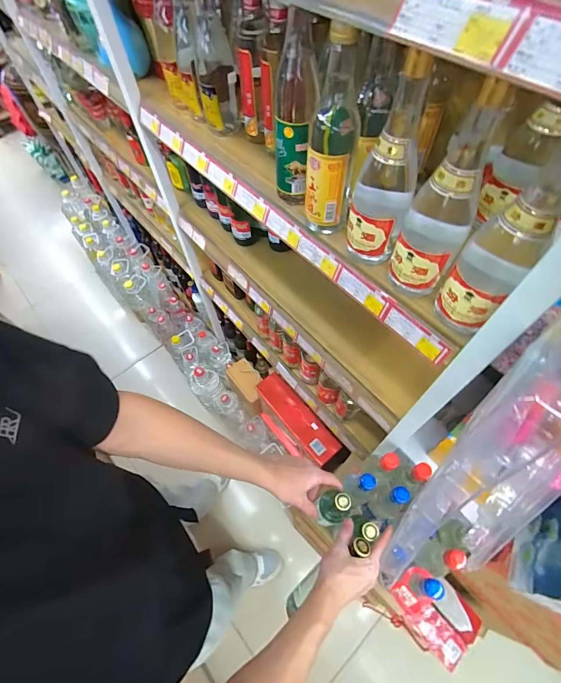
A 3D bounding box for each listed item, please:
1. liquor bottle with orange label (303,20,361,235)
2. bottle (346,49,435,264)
[{"bbox_3d":[0.068,-0.259,0.443,0.060,0.247,0.065,12,60,10],"label":"liquor bottle with orange label"},{"bbox_3d":[0.130,-0.204,0.409,0.073,0.234,0.078,12,60,10],"label":"bottle"}]

